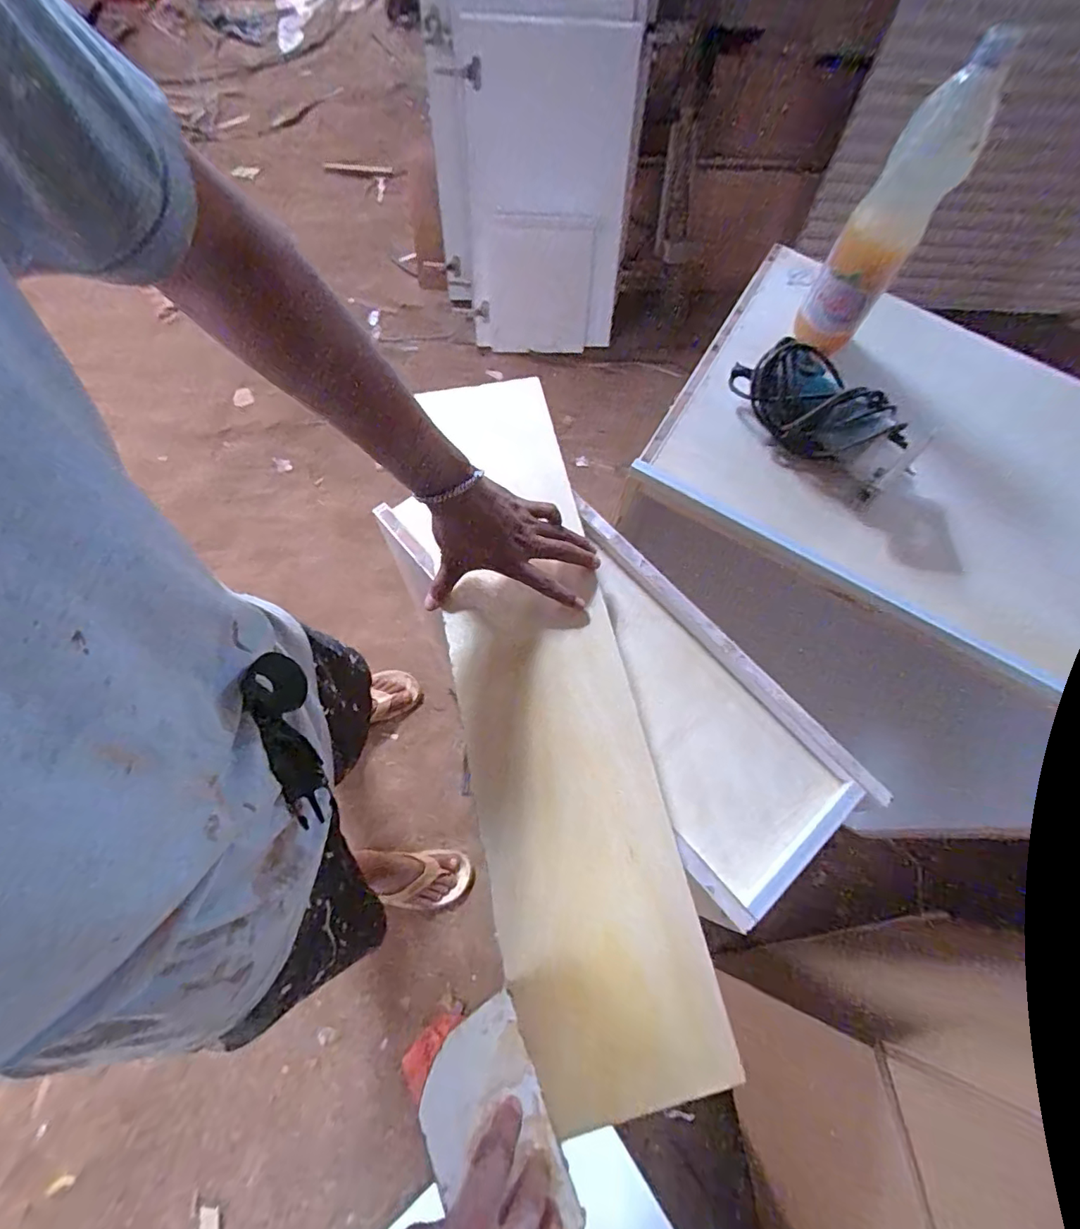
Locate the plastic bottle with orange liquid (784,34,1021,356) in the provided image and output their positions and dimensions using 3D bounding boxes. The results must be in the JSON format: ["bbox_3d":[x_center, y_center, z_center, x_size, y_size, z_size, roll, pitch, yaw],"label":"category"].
[{"bbox_3d":[0.388,-0.442,0.604,0.085,0.298,0.090,31,68,8],"label":"plastic bottle with orange liquid"}]

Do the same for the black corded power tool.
[{"bbox_3d":[0.348,-0.246,0.674,0.086,0.088,0.238,-35,74,-18],"label":"black corded power tool"}]

